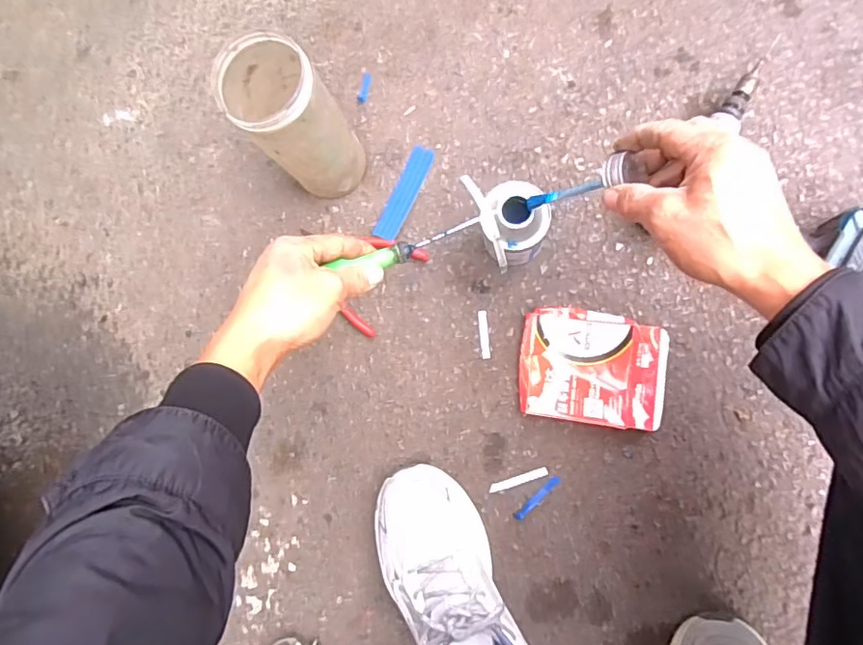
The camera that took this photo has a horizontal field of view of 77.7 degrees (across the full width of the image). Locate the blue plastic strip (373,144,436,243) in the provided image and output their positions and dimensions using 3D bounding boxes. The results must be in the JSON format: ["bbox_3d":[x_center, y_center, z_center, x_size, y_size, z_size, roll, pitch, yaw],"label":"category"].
[{"bbox_3d":[-0.031,-0.151,0.625,0.029,0.010,0.115,25,91,8],"label":"blue plastic strip"}]

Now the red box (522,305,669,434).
[{"bbox_3d":[0.172,0.048,0.578,0.149,0.024,0.116,8,88,8],"label":"red box"}]

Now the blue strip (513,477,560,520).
[{"bbox_3d":[0.116,0.192,0.585,0.012,0.004,0.064,45,93,7],"label":"blue strip"}]

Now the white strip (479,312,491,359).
[{"bbox_3d":[0.060,0.014,0.608,0.010,0.004,0.055,-5,87,7],"label":"white strip"}]

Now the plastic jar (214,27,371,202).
[{"bbox_3d":[-0.130,-0.198,0.546,0.078,0.195,0.093,-37,83,4],"label":"plastic jar"}]

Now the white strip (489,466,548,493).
[{"bbox_3d":[0.096,0.174,0.589,0.066,0.004,0.010,-20,85,6],"label":"white strip"}]

